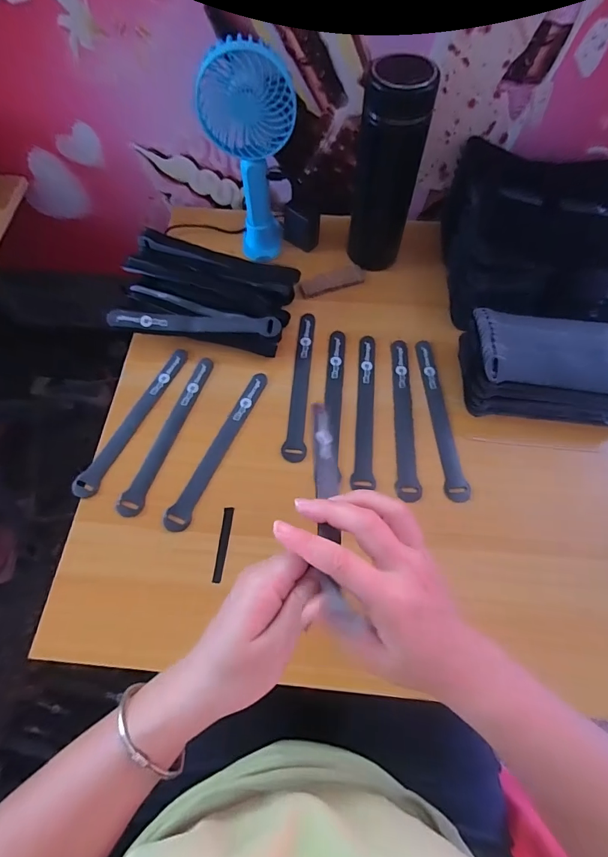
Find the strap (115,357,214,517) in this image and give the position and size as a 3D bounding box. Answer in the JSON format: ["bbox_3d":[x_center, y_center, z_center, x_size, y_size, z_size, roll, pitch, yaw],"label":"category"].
[{"bbox_3d":[-0.146,0.003,0.439,0.023,0.009,0.194,19,67,9],"label":"strap"}]

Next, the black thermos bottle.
[{"bbox_3d":[0.094,-0.288,0.467,0.071,0.195,0.068,12,67,6],"label":"black thermos bottle"}]

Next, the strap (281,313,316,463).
[{"bbox_3d":[-0.003,-0.054,0.464,0.022,0.010,0.196,4,66,2],"label":"strap"}]

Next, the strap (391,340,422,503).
[{"bbox_3d":[0.113,-0.016,0.450,0.024,0.005,0.195,4,64,1],"label":"strap"}]

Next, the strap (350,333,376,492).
[{"bbox_3d":[0.070,-0.025,0.452,0.023,0.004,0.191,5,66,3],"label":"strap"}]

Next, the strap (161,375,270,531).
[{"bbox_3d":[-0.091,0.018,0.432,0.024,0.004,0.193,21,68,10],"label":"strap"}]

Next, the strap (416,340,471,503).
[{"bbox_3d":[0.153,-0.016,0.448,0.024,0.009,0.194,-2,66,0],"label":"strap"}]

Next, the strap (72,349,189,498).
[{"bbox_3d":[-0.188,-0.012,0.448,0.024,0.004,0.195,22,66,9],"label":"strap"}]

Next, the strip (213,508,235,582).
[{"bbox_3d":[-0.078,0.112,0.389,0.010,0.004,0.070,4,66,2],"label":"strip"}]

